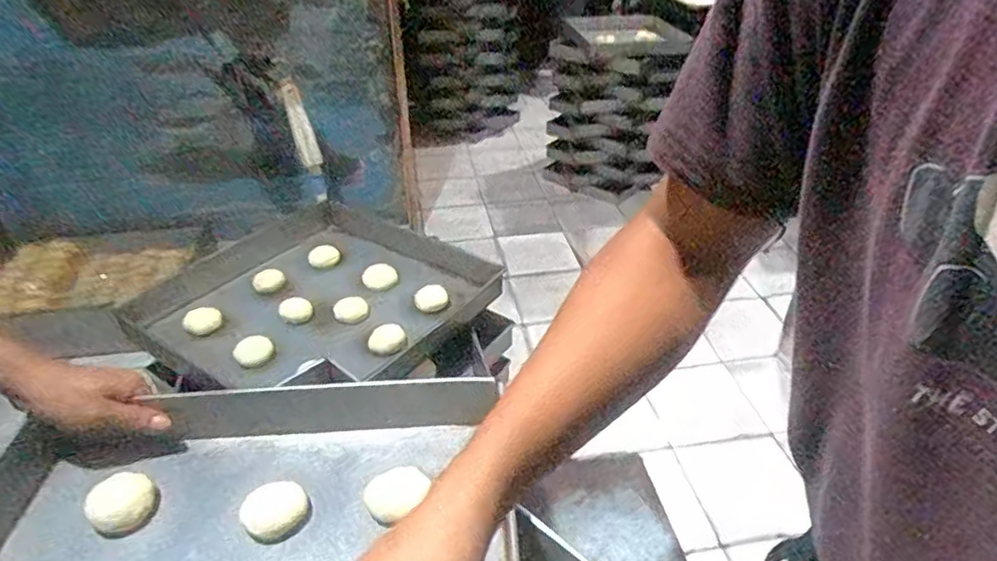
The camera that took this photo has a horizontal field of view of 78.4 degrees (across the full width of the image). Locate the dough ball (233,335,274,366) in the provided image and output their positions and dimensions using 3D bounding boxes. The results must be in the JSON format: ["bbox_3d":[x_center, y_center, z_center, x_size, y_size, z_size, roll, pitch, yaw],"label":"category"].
[{"bbox_3d":[-0.379,0.109,0.947,0.057,0.027,0.055,0,35,0],"label":"dough ball"}]

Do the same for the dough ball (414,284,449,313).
[{"bbox_3d":[-0.117,0.029,1.052,0.049,0.024,0.055,-16,38,-22],"label":"dough ball"}]

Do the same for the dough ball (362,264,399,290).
[{"bbox_3d":[-0.217,-0.010,1.119,0.062,0.023,0.060,0,35,0],"label":"dough ball"}]

